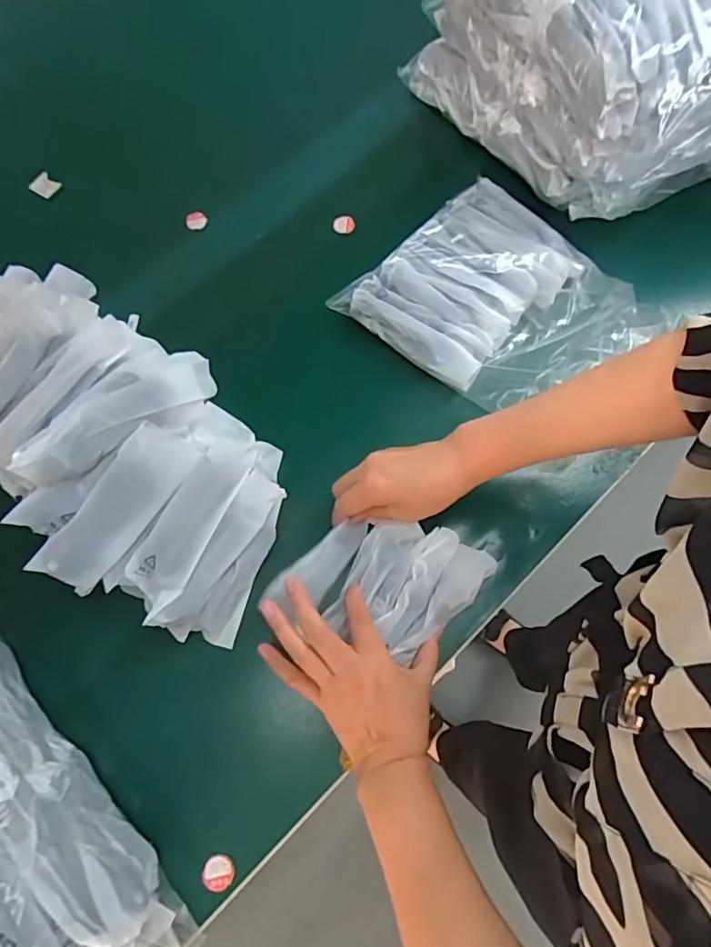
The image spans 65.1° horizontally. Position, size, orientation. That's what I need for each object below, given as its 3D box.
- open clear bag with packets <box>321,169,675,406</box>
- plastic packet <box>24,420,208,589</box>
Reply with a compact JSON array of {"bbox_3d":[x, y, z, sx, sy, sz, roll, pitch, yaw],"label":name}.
[{"bbox_3d":[0.146,-0.175,0.583,0.212,0.058,0.248,-43,77,-13],"label":"open clear bag with packets"},{"bbox_3d":[-0.195,0.026,0.464,0.053,0.020,0.152,39,88,-15],"label":"plastic packet"}]

